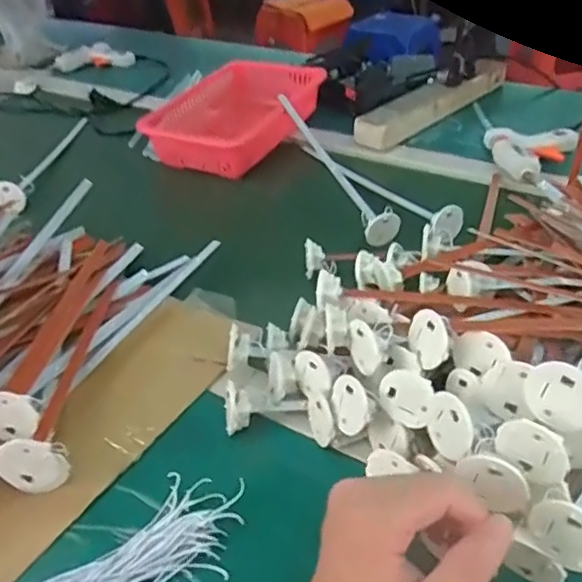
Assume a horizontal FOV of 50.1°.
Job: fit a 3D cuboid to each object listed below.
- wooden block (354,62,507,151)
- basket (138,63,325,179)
[{"bbox_3d":[0.214,-0.280,0.912,0.060,0.034,0.336,27,47,36],"label":"wooden block"},{"bbox_3d":[-0.065,-0.243,0.871,0.181,0.070,0.241,21,44,31],"label":"basket"}]

